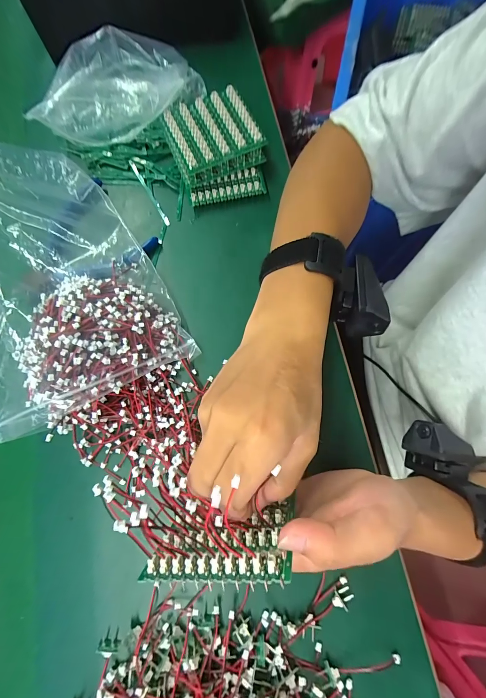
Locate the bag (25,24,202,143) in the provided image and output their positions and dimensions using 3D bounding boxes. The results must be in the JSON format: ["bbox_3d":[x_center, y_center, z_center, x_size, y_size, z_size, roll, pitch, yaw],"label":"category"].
[{"bbox_3d":[-0.133,-0.285,0.318,0.168,0.062,0.090,-6,76,1],"label":"bag"}]

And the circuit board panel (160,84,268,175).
[{"bbox_3d":[-0.033,-0.229,0.312,0.084,0.024,0.081,-24,77,-3],"label":"circuit board panel"}]

